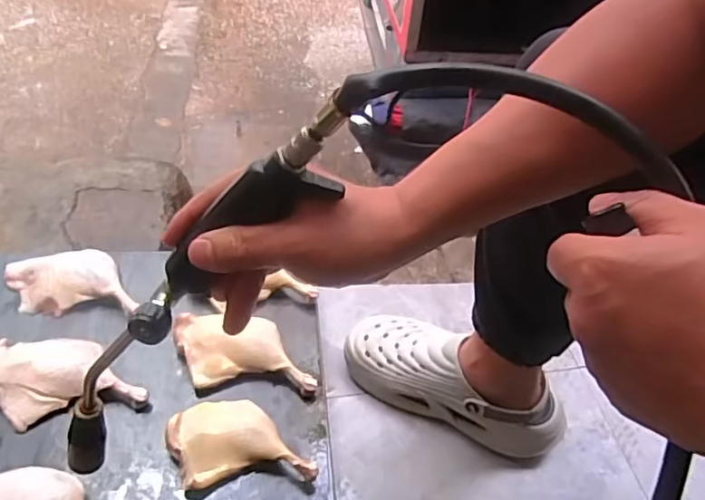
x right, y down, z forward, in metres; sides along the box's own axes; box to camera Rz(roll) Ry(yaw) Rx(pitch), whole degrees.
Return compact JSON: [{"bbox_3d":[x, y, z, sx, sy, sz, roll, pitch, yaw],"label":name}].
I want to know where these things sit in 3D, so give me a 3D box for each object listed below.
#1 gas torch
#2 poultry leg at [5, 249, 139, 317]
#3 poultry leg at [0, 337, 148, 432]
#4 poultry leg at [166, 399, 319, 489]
[{"bbox_3d":[-0.123,0.053,0.376,0.052,0.390,0.048,25,38,-25],"label":"gas torch"},{"bbox_3d":[-0.349,0.037,0.721,0.160,0.043,0.079,0,46,-7],"label":"poultry leg"},{"bbox_3d":[-0.317,0.142,0.629,0.185,0.037,0.096,10,45,3],"label":"poultry leg"},{"bbox_3d":[-0.116,0.201,0.606,0.146,0.033,0.087,0,46,-8],"label":"poultry leg"}]

